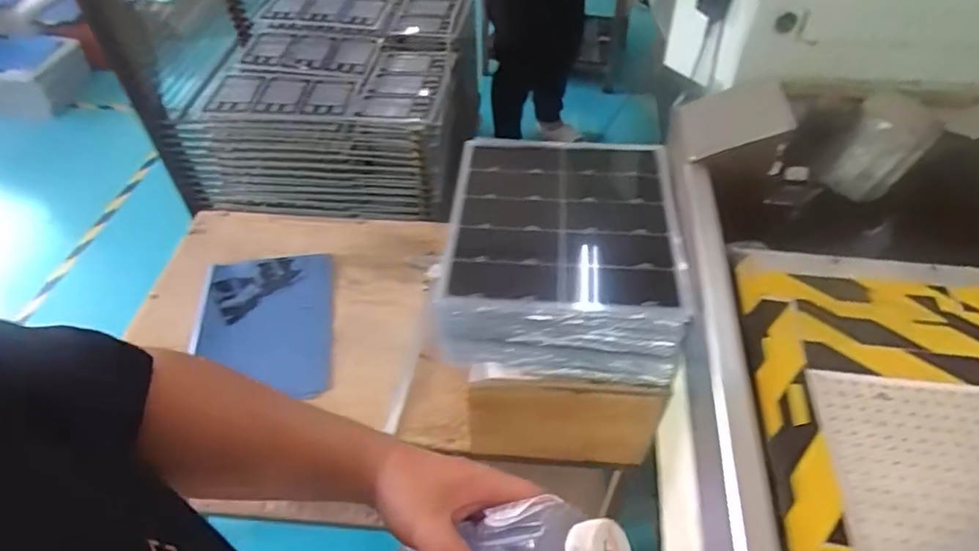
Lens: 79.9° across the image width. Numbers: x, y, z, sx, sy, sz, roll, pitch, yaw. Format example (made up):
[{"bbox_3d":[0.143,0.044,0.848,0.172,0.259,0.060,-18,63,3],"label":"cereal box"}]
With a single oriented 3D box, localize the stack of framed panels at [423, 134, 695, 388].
[{"bbox_3d":[0.101,-0.038,0.803,0.298,0.112,0.348,2,48,4],"label":"stack of framed panels"}]

